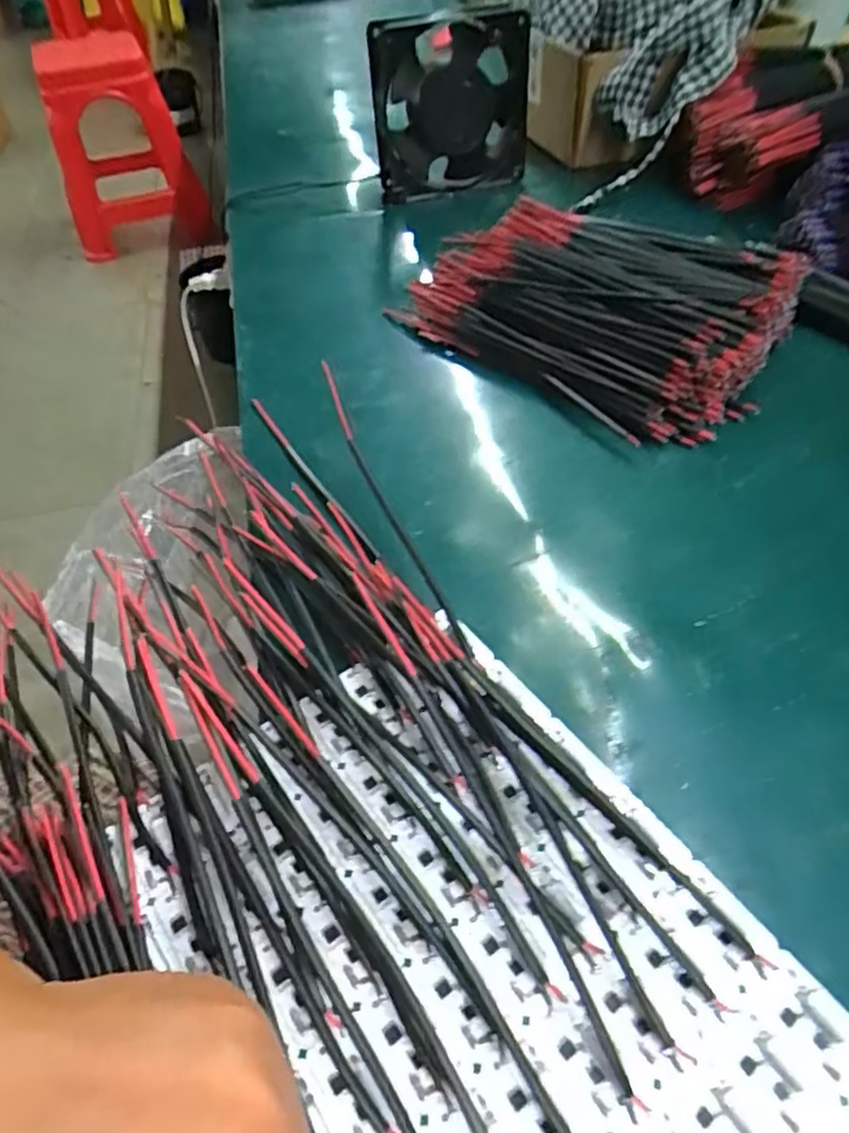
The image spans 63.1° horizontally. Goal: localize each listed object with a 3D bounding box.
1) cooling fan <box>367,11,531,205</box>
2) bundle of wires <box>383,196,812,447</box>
[{"bbox_3d":[0.025,-0.364,0.553,0.123,0.119,0.034,-17,49,-10],"label":"cooling fan"},{"bbox_3d":[0.113,-0.170,0.442,0.221,0.039,0.170,34,60,26],"label":"bundle of wires"}]

